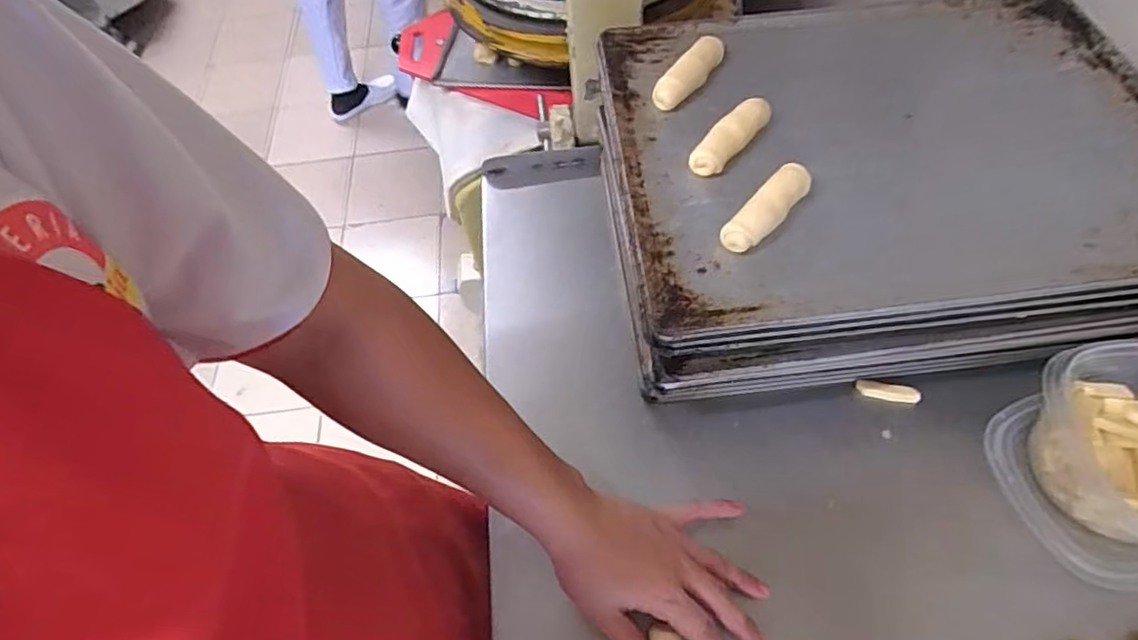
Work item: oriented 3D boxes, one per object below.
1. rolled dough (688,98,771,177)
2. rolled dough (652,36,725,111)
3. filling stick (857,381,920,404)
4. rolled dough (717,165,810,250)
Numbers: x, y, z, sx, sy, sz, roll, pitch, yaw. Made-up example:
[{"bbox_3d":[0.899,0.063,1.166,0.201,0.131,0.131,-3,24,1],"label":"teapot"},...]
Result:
[{"bbox_3d":[0.135,-0.153,0.482,0.023,0.022,0.090,38,68,24],"label":"rolled dough"},{"bbox_3d":[0.108,-0.221,0.518,0.021,0.022,0.086,33,66,21],"label":"rolled dough"},{"bbox_3d":[0.295,0.067,0.536,0.053,0.012,0.016,8,59,7],"label":"filling stick"},{"bbox_3d":[0.152,-0.086,0.439,0.025,0.026,0.087,39,68,24],"label":"rolled dough"}]

